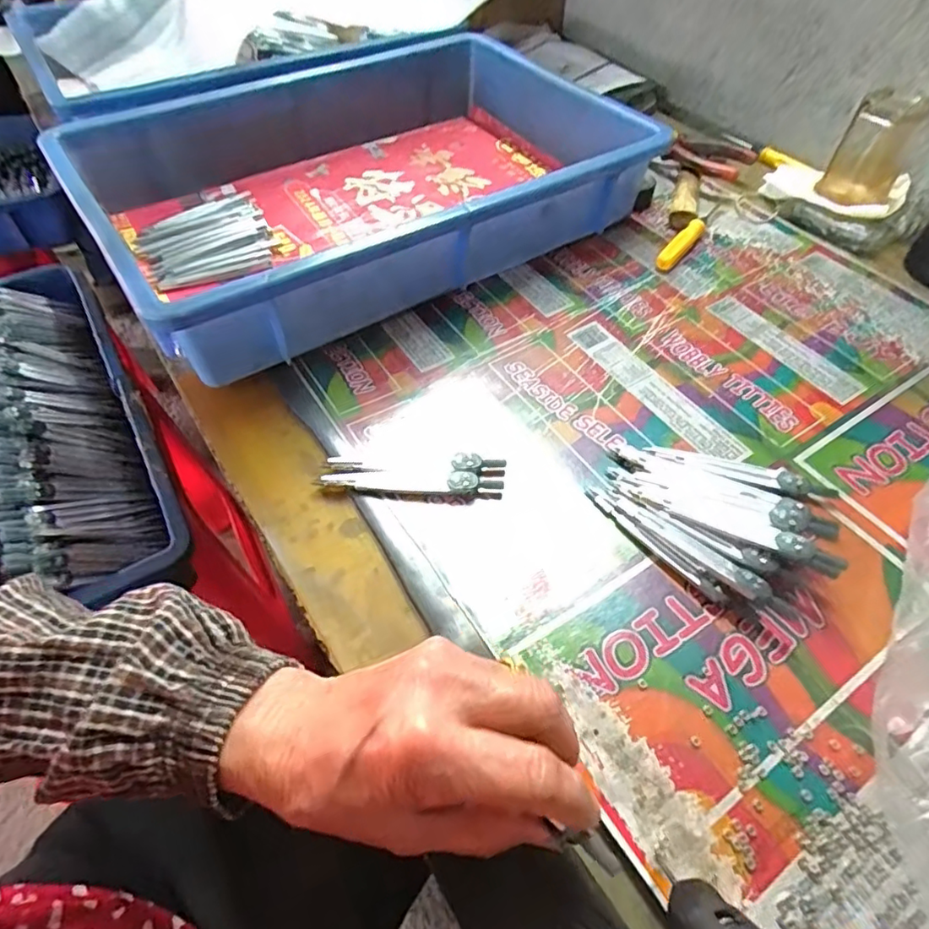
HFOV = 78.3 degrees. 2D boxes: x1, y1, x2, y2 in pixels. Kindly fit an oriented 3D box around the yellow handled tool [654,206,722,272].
[{"bbox_3d":[0.203,-0.205,0.507,0.014,0.013,0.123,32,59,21],"label":"yellow handled tool"}]

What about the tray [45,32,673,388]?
[{"bbox_3d":[-0.085,-0.247,0.492,0.408,0.086,0.313,-27,58,-19],"label":"tray"}]

